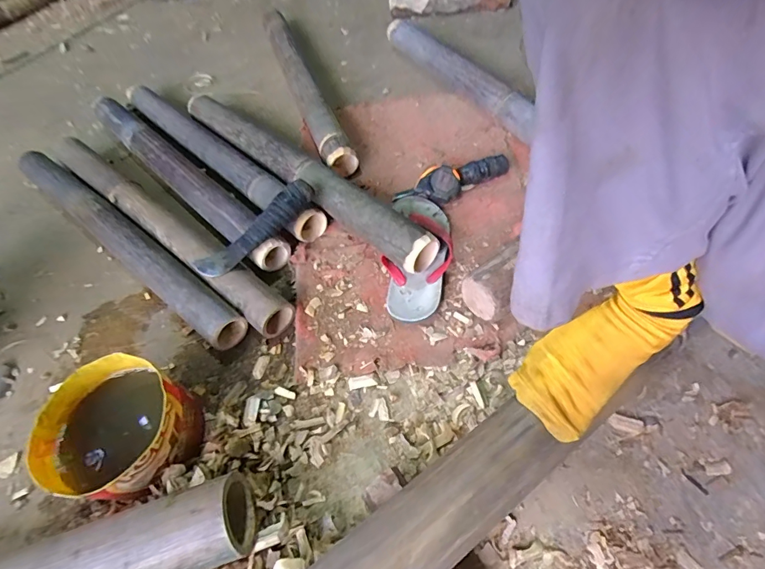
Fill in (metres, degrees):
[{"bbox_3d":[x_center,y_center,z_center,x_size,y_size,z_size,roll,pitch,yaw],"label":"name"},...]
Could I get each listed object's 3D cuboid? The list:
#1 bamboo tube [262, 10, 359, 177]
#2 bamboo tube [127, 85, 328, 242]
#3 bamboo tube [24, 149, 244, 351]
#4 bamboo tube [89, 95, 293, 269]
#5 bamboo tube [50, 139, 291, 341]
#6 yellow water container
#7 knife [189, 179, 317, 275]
[{"bbox_3d":[-0.174,-0.448,0.912,0.061,0.051,0.588,-20,56,-7],"label":"bamboo tube"},{"bbox_3d":[-0.347,-0.268,0.833,0.612,0.068,0.063,37,67,26],"label":"bamboo tube"},{"bbox_3d":[-0.463,-0.086,0.741,0.652,0.070,0.064,33,65,25],"label":"bamboo tube"},{"bbox_3d":[-0.393,-0.223,0.815,0.646,0.056,0.075,38,67,27],"label":"bamboo tube"},{"bbox_3d":[-0.397,-0.114,0.755,0.678,0.069,0.070,34,66,25],"label":"bamboo tube"},{"bbox_3d":[-0.312,0.179,0.513,0.155,0.092,0.151,-3,56,5],"label":"yellow water container"},{"bbox_3d":[-0.192,-0.081,0.643,0.208,0.033,0.048,-40,58,-3],"label":"knife"}]

